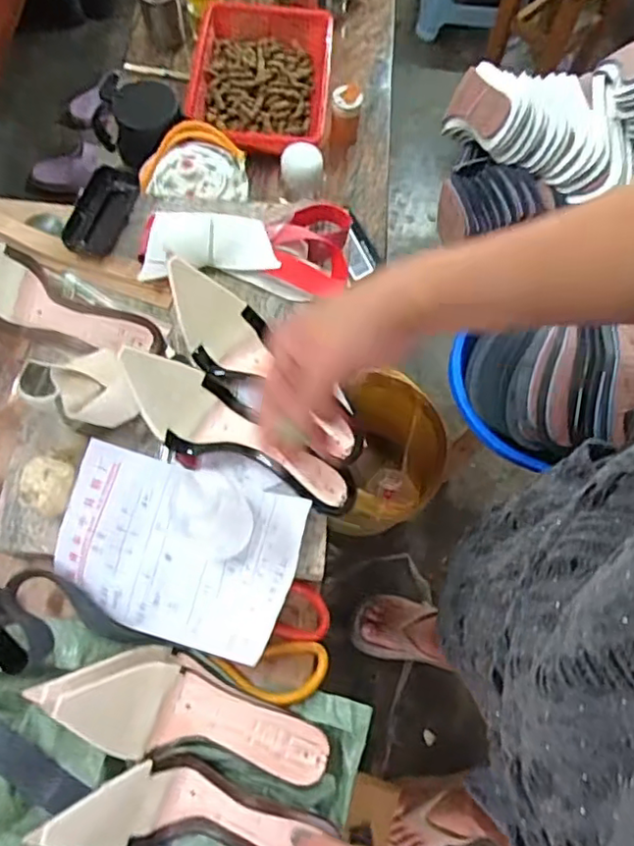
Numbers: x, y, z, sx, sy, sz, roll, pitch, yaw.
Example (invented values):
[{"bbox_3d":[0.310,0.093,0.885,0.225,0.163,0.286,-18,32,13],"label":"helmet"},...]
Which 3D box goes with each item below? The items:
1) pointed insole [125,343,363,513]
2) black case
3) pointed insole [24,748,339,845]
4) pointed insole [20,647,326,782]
[{"bbox_3d":[-0.065,0.009,0.548,0.230,0.066,0.074,30,71,-12],"label":"pointed insole"},{"bbox_3d":[-0.233,-0.228,0.663,0.055,0.021,0.110,15,70,3],"label":"black case"},{"bbox_3d":[-0.097,0.312,0.493,0.223,0.058,0.071,15,69,-13],"label":"pointed insole"},{"bbox_3d":[-0.102,0.241,0.510,0.237,0.065,0.078,20,70,-12],"label":"pointed insole"}]

